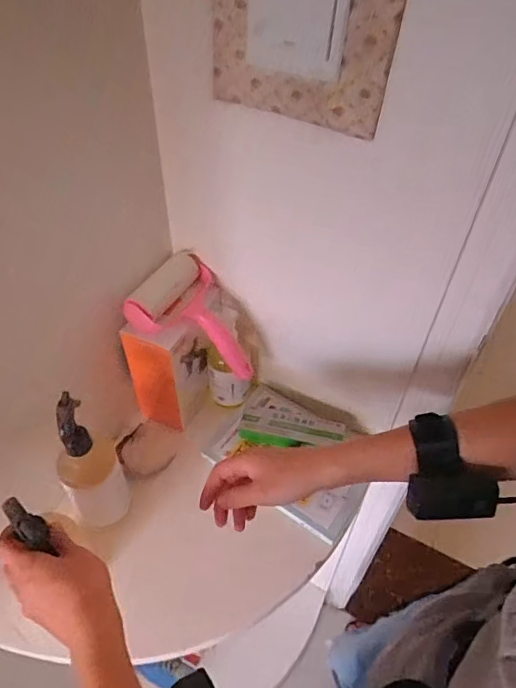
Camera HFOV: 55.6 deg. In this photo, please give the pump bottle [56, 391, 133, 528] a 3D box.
[{"bbox_3d":[-0.193,0.141,0.551,0.074,0.205,0.058,-19,51,-19],"label":"pump bottle"}]

